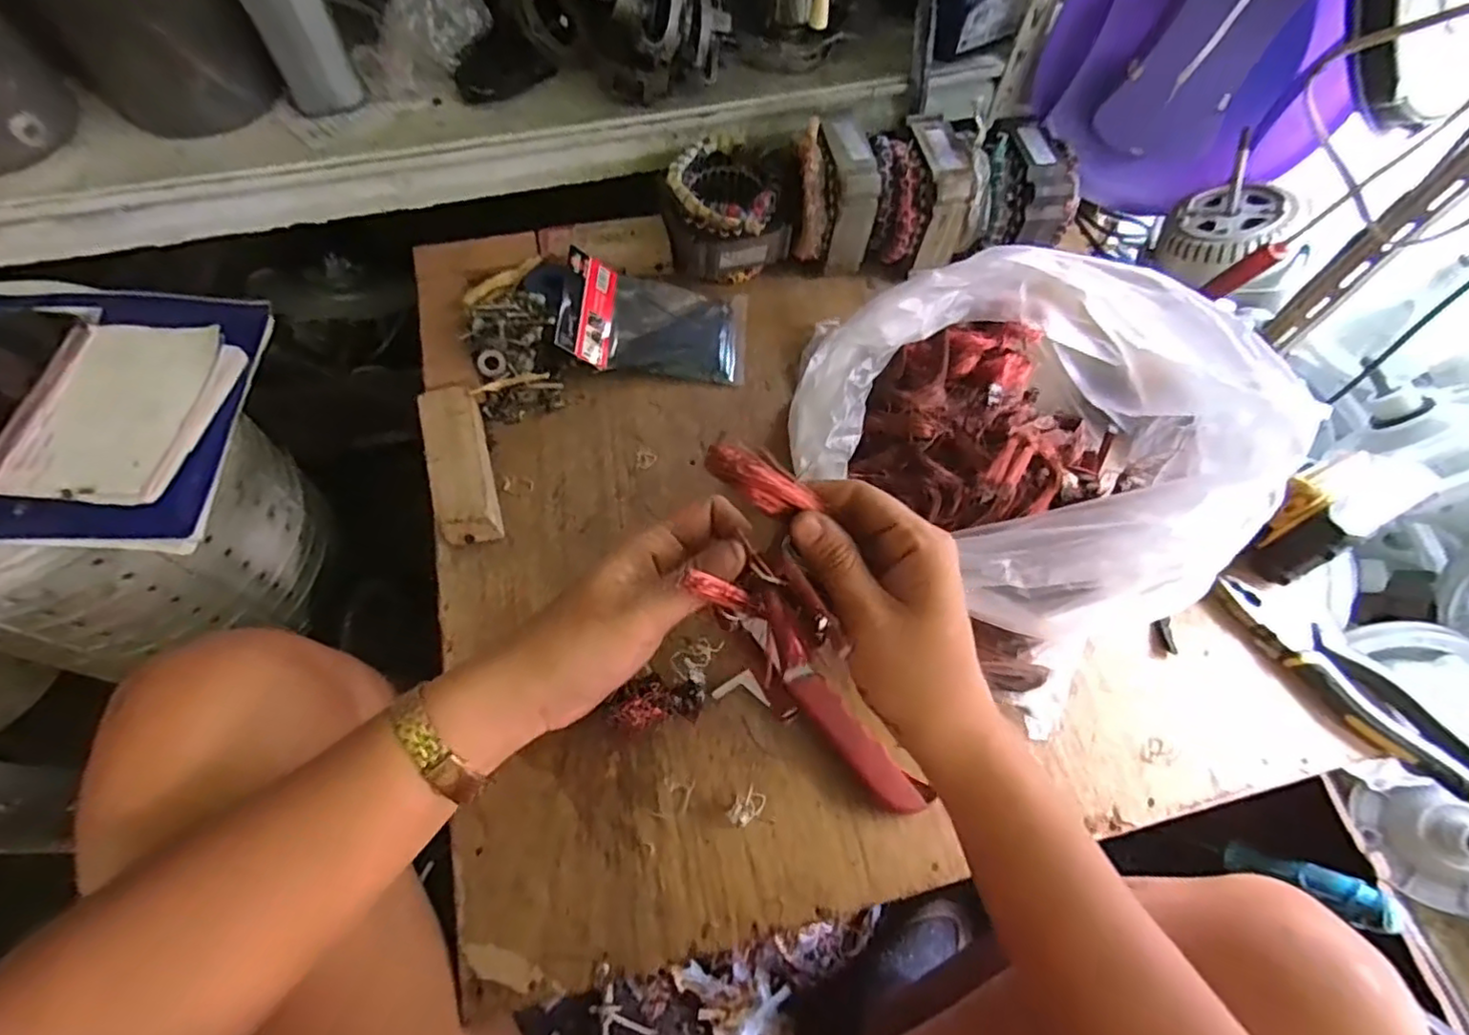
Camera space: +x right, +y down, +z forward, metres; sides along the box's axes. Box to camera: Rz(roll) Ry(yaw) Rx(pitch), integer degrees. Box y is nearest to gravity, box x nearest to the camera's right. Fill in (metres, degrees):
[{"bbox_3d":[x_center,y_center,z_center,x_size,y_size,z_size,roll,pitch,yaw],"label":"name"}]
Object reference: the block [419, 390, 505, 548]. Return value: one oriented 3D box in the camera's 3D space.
[{"bbox_3d":[-0.207,-0.038,0.499,0.046,0.042,0.126,-14,65,-8],"label":"block"}]

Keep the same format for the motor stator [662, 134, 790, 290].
[{"bbox_3d":[-0.007,-0.277,0.595,0.115,0.076,0.102,-14,65,-9],"label":"motor stator"}]

